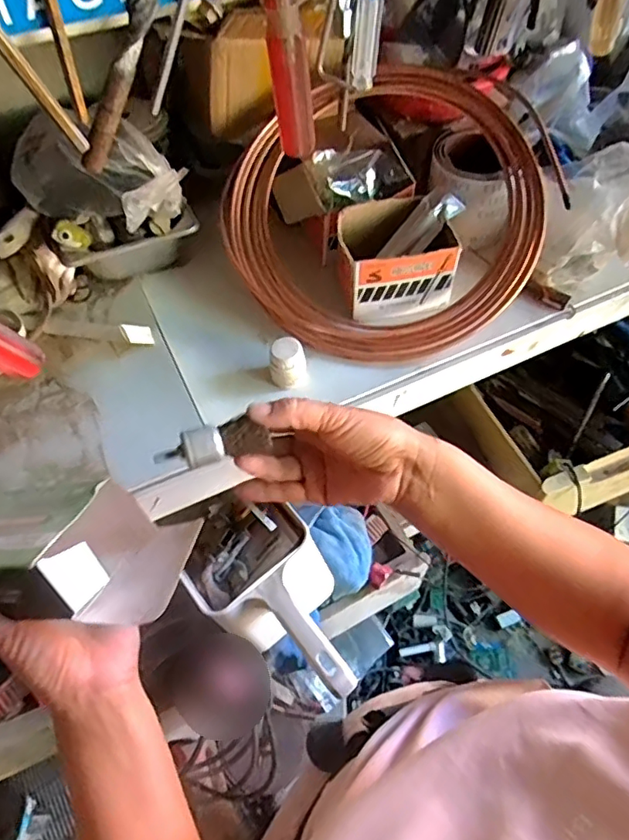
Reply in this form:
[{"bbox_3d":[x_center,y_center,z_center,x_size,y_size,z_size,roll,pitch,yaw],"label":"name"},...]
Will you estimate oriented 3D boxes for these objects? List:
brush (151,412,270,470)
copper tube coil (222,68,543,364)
[{"bbox_3d":[-0.068,0.015,0.377,0.075,0.019,0.024,-12,58,-11],"label":"brush"},{"bbox_3d":[0.080,-0.232,0.652,0.335,0.066,0.332,0,89,4],"label":"copper tube coil"}]

